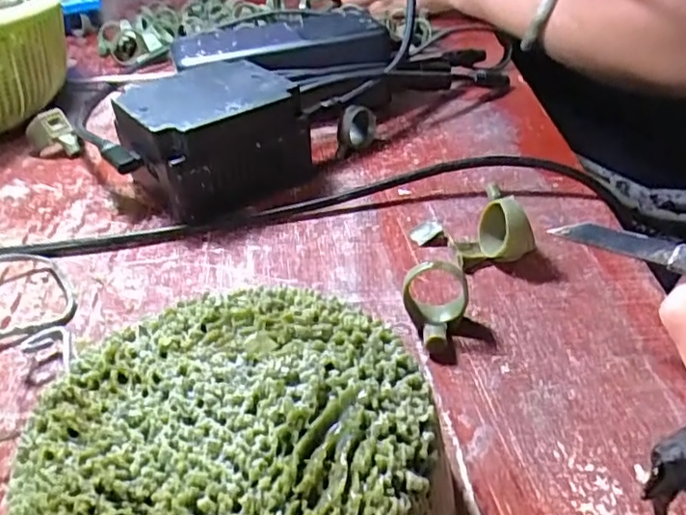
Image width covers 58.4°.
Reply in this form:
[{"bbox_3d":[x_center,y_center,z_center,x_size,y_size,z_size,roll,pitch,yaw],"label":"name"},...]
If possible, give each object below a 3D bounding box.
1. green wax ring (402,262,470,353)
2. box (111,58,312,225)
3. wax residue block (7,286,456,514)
[{"bbox_3d":[0.033,0.017,0.220,0.023,0.026,0.023,-3,36,2],"label":"green wax ring"},{"bbox_3d":[-0.068,-0.061,0.319,0.086,0.050,0.082,-23,40,-24],"label":"box"},{"bbox_3d":[-0.026,0.057,0.156,0.099,0.046,0.104,-32,44,-33],"label":"wax residue block"}]

